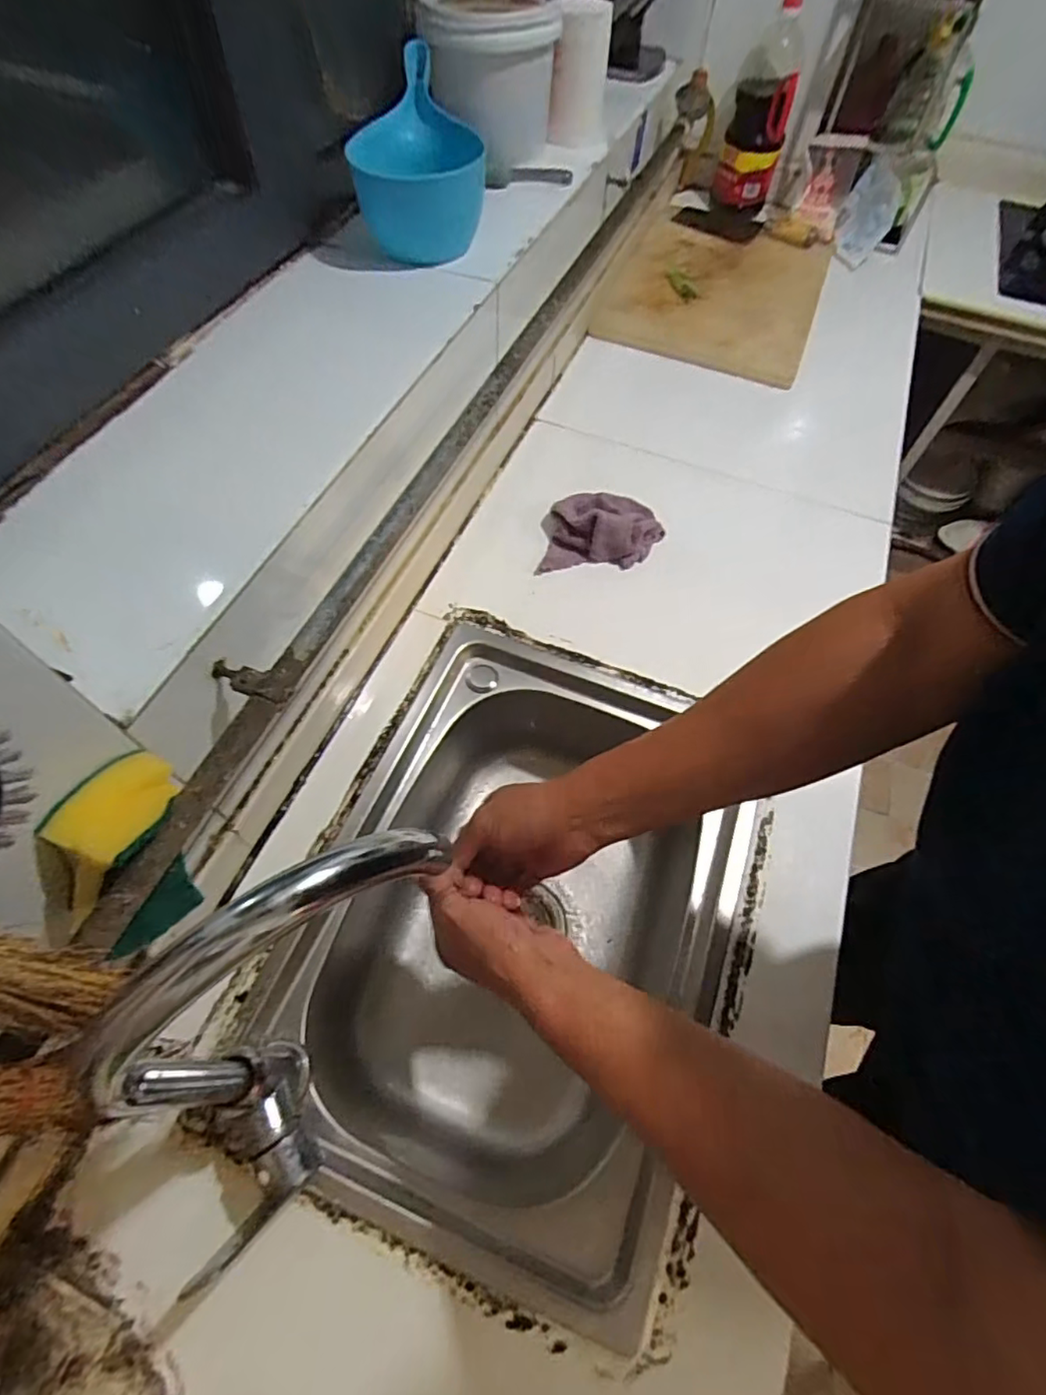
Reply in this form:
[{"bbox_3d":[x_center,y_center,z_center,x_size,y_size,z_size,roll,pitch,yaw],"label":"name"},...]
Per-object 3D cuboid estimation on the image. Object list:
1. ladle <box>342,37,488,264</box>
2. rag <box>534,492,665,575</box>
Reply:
[{"bbox_3d":[-0.117,-0.586,0.668,0.130,0.129,0.217,-5,60,-6],"label":"ladle"},{"bbox_3d":[0.099,-0.216,0.783,0.150,0.061,0.097,-3,60,-5],"label":"rag"}]

